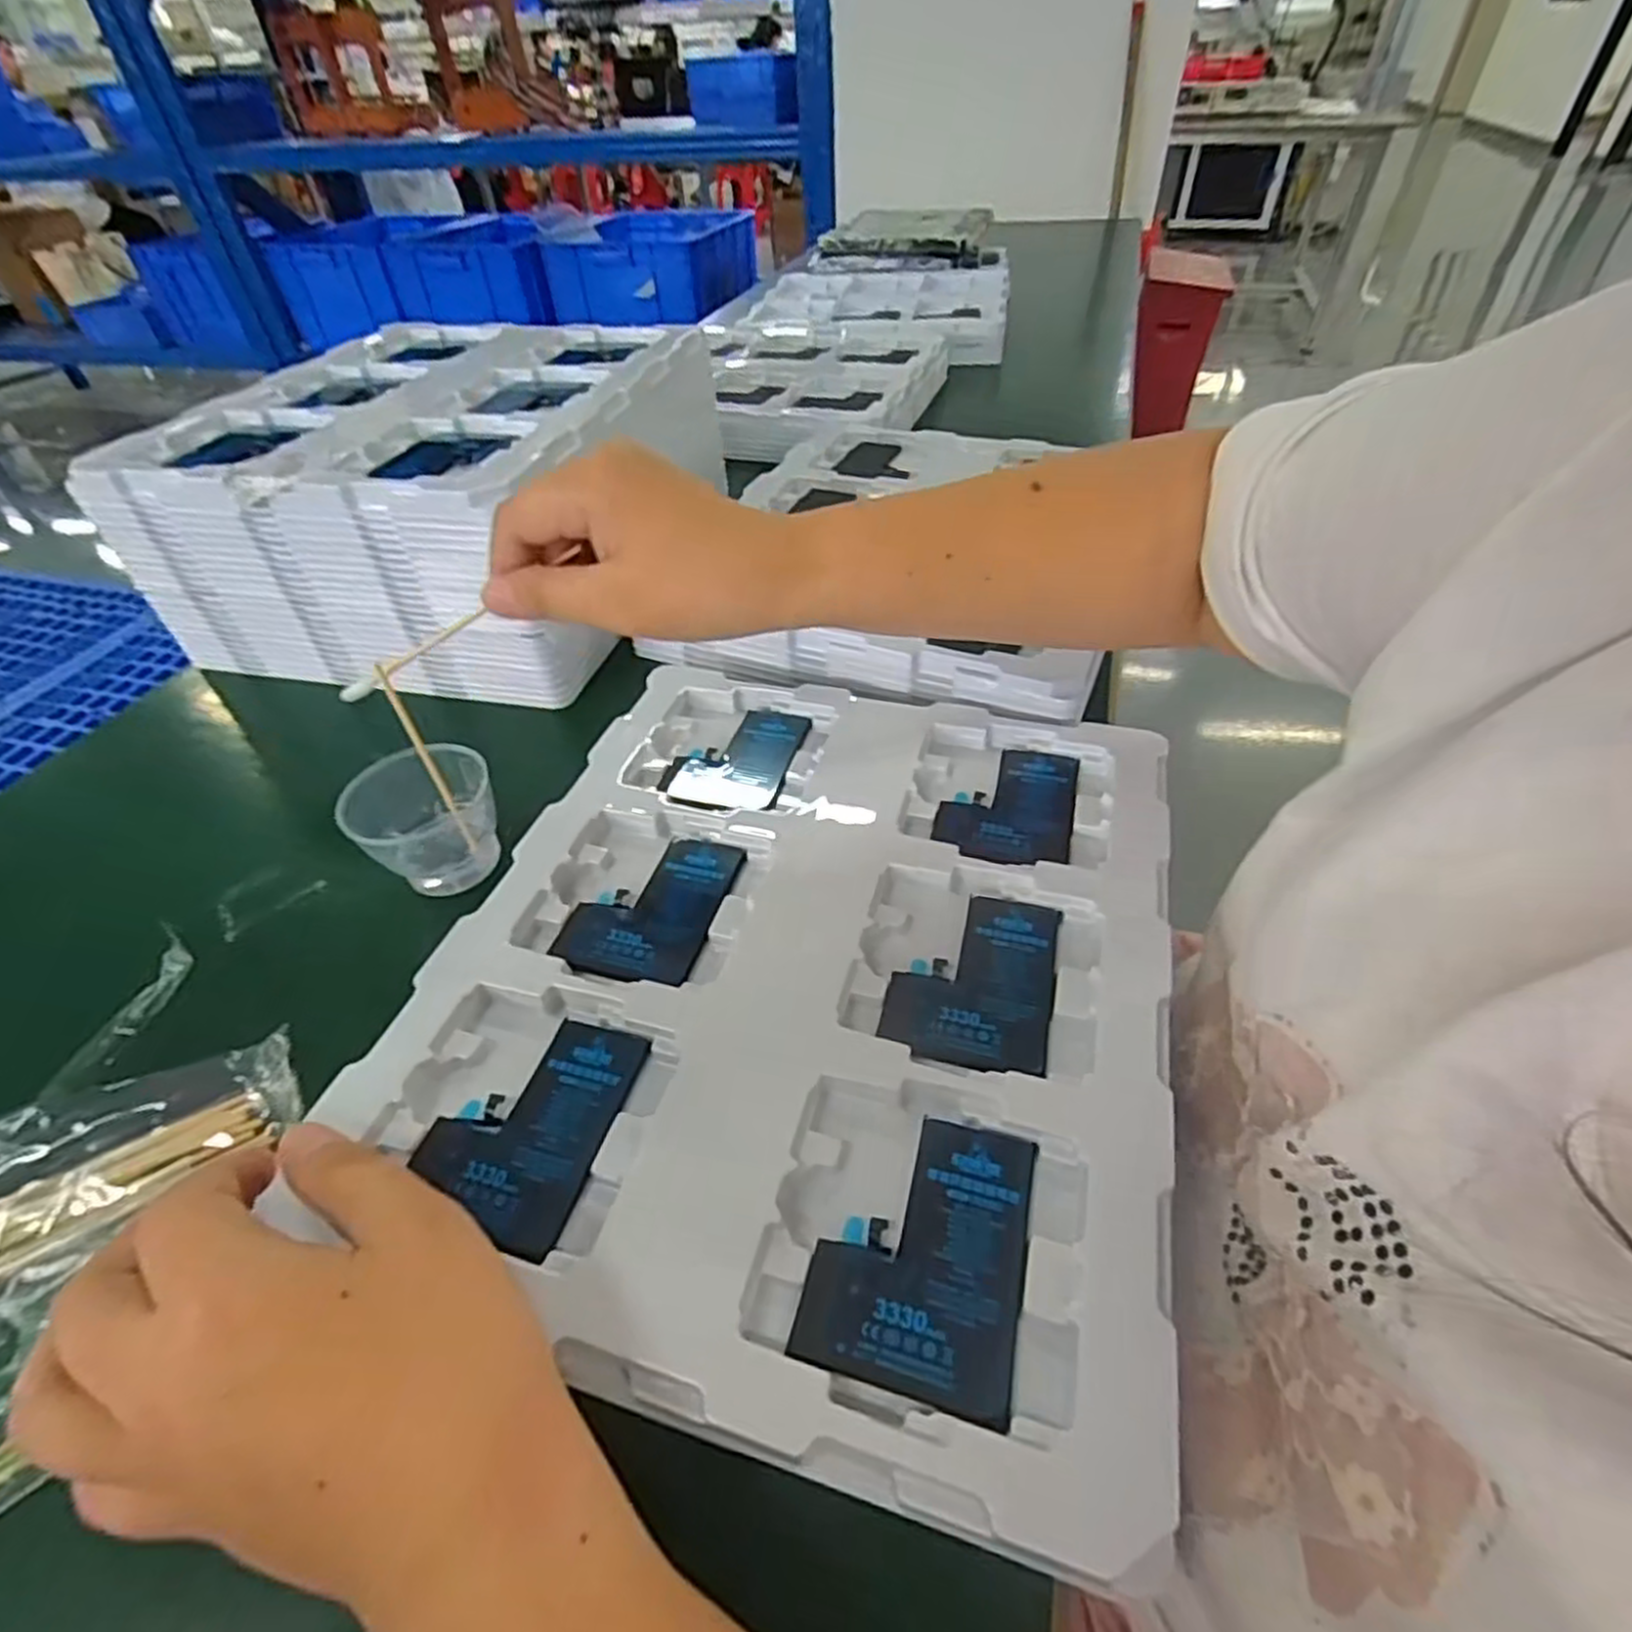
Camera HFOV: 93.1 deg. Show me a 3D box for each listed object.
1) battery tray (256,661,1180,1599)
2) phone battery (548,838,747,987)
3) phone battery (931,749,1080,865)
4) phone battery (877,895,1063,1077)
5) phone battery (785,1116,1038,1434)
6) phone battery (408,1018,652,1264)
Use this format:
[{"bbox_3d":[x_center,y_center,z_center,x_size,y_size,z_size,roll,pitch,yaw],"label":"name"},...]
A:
[{"bbox_3d":[-0.003,0.050,0.315,0.269,0.016,0.314,11,47,13],"label":"battery tray"},{"bbox_3d":[-0.071,0.037,0.335,0.062,0.005,0.077,11,47,13],"label":"phone battery"},{"bbox_3d":[0.091,-0.006,0.367,0.060,0.006,0.079,11,47,14],"label":"phone battery"},{"bbox_3d":[0.062,0.062,0.302,0.060,0.004,0.076,11,47,13],"label":"phone battery"},{"bbox_3d":[0.032,0.129,0.235,0.060,0.004,0.076,11,47,13],"label":"phone battery"},{"bbox_3d":[-0.101,0.105,0.270,0.060,0.005,0.076,11,47,13],"label":"phone battery"}]

